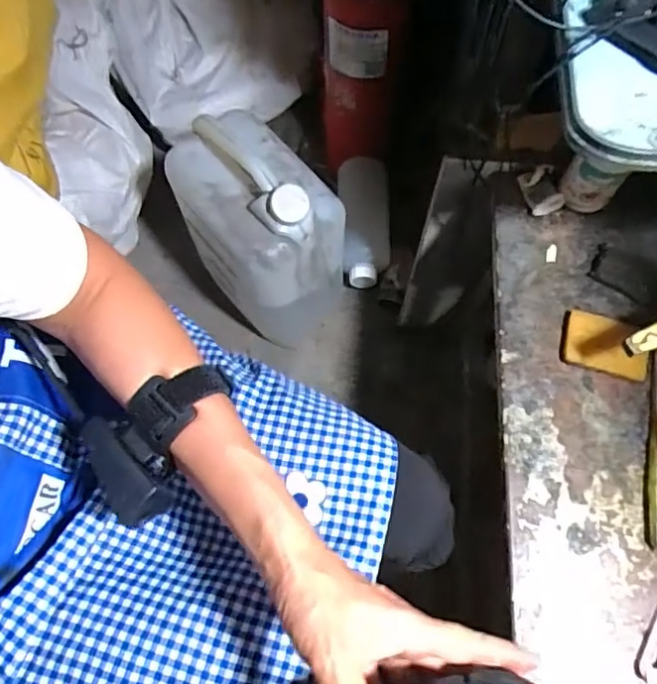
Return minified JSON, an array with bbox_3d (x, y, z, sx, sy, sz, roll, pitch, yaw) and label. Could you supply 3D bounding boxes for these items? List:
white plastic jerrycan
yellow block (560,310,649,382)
[{"bbox_3d":[-0.095,-0.147,0.817,0.154,0.346,0.227,-36,73,-12],"label":"white plastic jerrycan"},{"bbox_3d":[0.245,0.002,0.495,0.071,0.011,0.048,15,76,17],"label":"yellow block"}]

